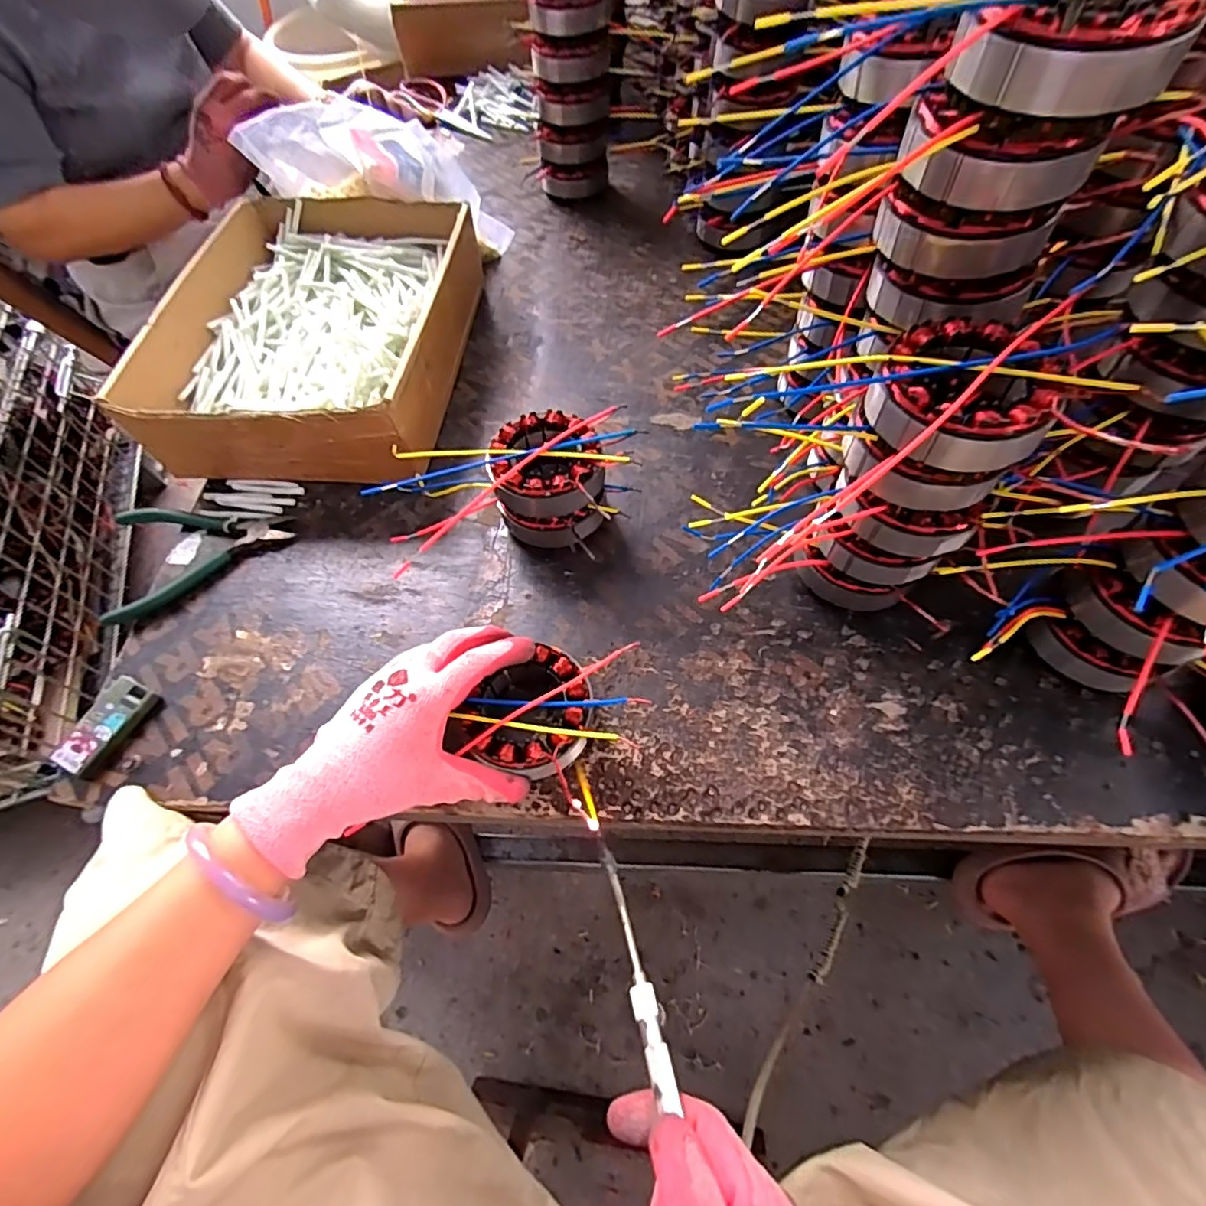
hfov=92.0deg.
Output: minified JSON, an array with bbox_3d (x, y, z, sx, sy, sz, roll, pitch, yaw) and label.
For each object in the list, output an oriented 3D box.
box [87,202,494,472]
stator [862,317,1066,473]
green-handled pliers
[{"bbox_3d":[-0.264,-0.260,0.561,0.239,0.092,0.329,3,59,5],"label":"box"},{"bbox_3d":[0.184,-0.110,0.306,0.089,0.037,0.081,-6,60,1],"label":"stator"},{"bbox_3d":[-0.336,-0.047,0.490,0.135,0.019,0.105,-18,60,-7],"label":"green-handled pliers"}]

